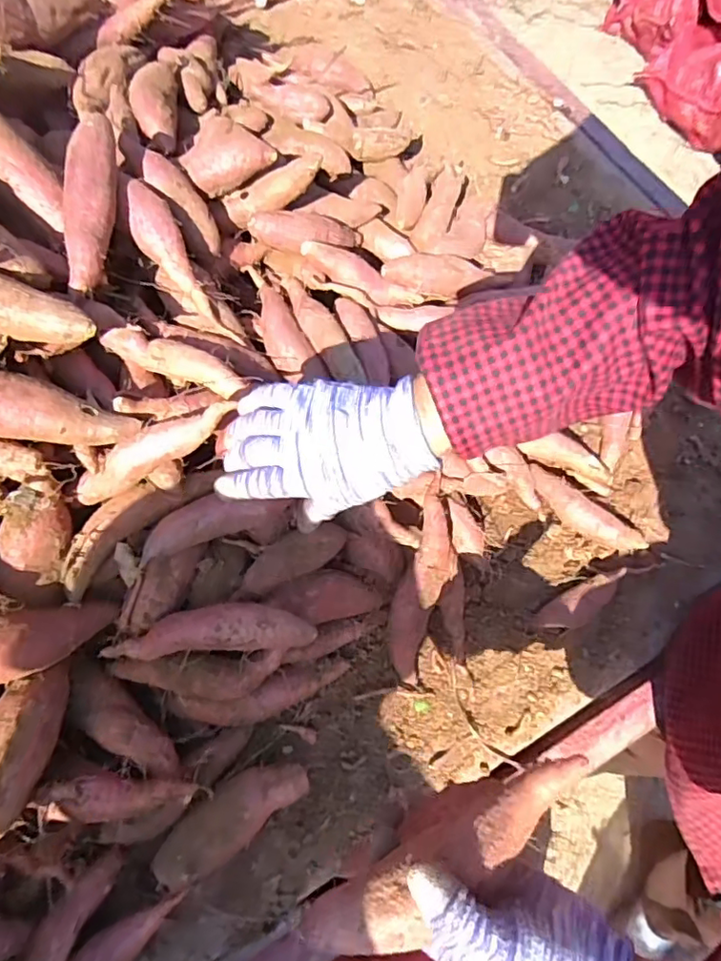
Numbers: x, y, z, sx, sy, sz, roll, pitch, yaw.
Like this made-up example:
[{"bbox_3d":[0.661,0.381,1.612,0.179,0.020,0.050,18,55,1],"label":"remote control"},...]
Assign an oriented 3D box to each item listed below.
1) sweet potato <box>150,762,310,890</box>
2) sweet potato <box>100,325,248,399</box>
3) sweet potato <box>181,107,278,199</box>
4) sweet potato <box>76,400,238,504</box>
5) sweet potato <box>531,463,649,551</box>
[{"bbox_3d":[-0.116,0.303,0.518,0.146,0.043,0.053,-36,73,-14],"label":"sweet potato"},{"bbox_3d":[-0.163,-0.109,0.511,0.128,0.031,0.027,21,70,7],"label":"sweet potato"},{"bbox_3d":[-0.129,-0.314,0.561,0.088,0.045,0.049,-13,69,-6],"label":"sweet potato"},{"bbox_3d":[-0.183,-0.023,0.487,0.172,0.035,0.029,-28,69,18],"label":"sweet potato"},{"bbox_3d":[0.247,0.031,0.631,0.140,0.032,0.046,38,73,13],"label":"sweet potato"}]

